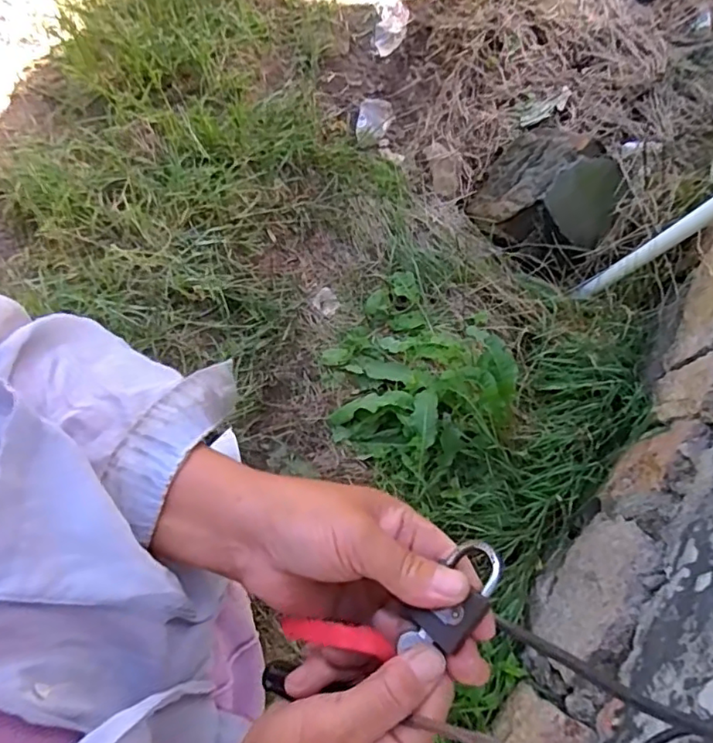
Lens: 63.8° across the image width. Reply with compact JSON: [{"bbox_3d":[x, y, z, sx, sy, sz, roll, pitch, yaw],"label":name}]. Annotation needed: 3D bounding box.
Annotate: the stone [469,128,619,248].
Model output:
[{"bbox_3d":[0.455,-0.419,1.381,0.320,0.173,0.308,1,72,-4],"label":"stone"}]

